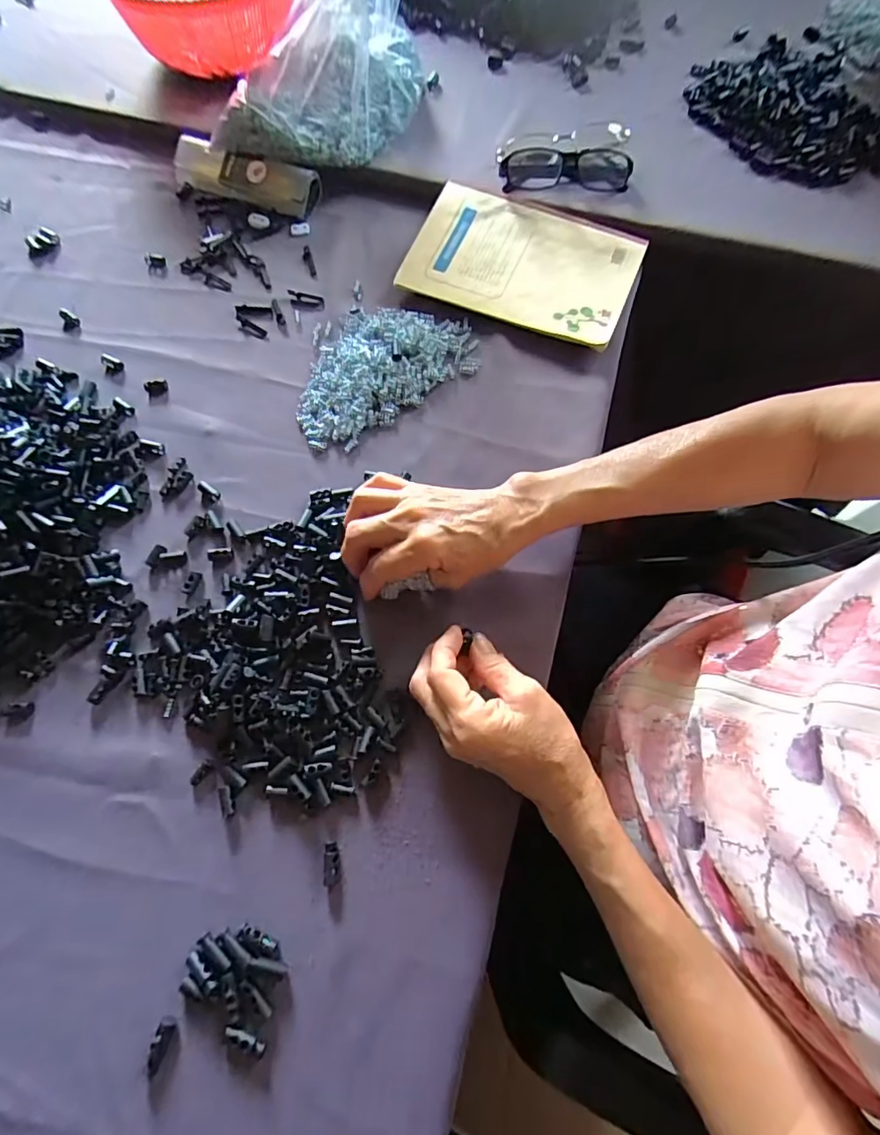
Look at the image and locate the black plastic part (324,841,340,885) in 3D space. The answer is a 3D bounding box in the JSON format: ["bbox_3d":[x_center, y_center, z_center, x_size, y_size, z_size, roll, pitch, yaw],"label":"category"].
[{"bbox_3d":[-0.068,0.186,0.326,0.010,0.007,0.024,-2,82,0],"label":"black plastic part"}]

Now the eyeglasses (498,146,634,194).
[{"bbox_3d":[0.125,-0.389,0.514,0.126,0.031,0.041,-5,70,-1],"label":"eyeglasses"}]

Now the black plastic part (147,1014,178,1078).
[{"bbox_3d":[-0.159,0.270,0.292,0.010,0.004,0.029,19,71,8],"label":"black plastic part"}]

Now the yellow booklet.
[{"bbox_3d":[0.078,-0.288,0.487,0.202,0.012,0.140,22,74,7],"label":"yellow booklet"}]

